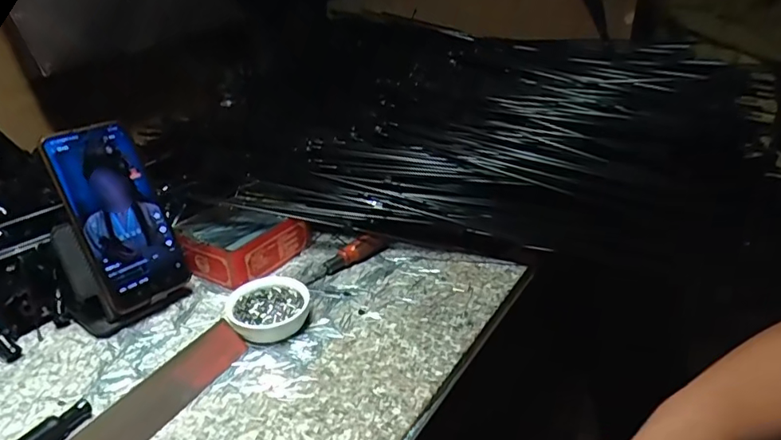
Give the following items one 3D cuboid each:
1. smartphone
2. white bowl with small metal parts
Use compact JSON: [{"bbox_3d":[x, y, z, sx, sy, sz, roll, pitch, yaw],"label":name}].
[{"bbox_3d":[-0.247,-0.005,0.476,0.010,0.164,0.078,-10,14,44],"label":"smartphone"},{"bbox_3d":[-0.109,0.082,0.466,0.071,0.026,0.062,-9,29,-14],"label":"white bowl with small metal parts"}]

